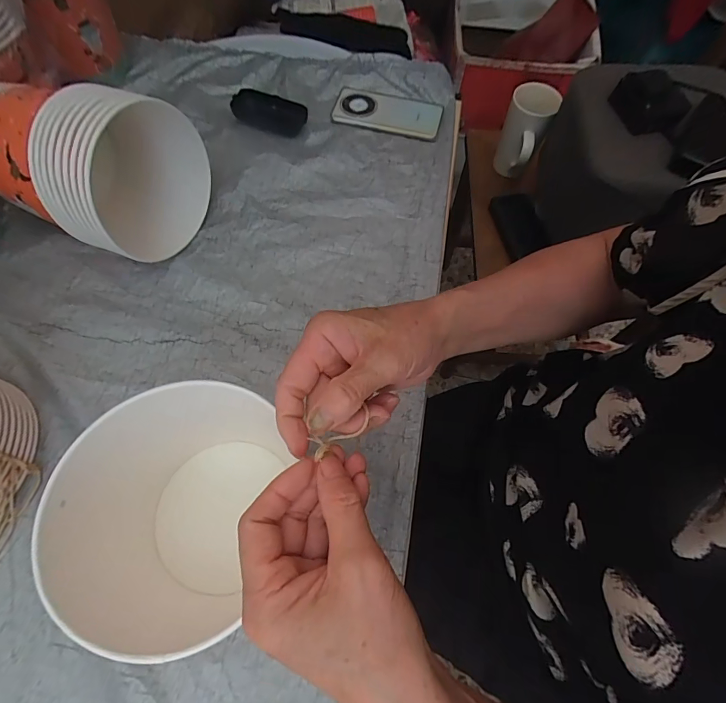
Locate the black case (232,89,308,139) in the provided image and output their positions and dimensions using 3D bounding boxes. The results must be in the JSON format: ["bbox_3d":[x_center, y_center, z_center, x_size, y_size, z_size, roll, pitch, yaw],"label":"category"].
[{"bbox_3d":[-0.138,-0.360,0.595,0.103,0.024,0.052,22,67,7],"label":"black case"}]

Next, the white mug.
[{"bbox_3d":[0.300,-0.411,0.750,0.081,0.132,0.096,22,67,9],"label":"white mug"}]

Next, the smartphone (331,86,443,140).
[{"bbox_3d":[0.038,-0.370,0.613,0.162,0.009,0.079,10,66,2],"label":"smartphone"}]

